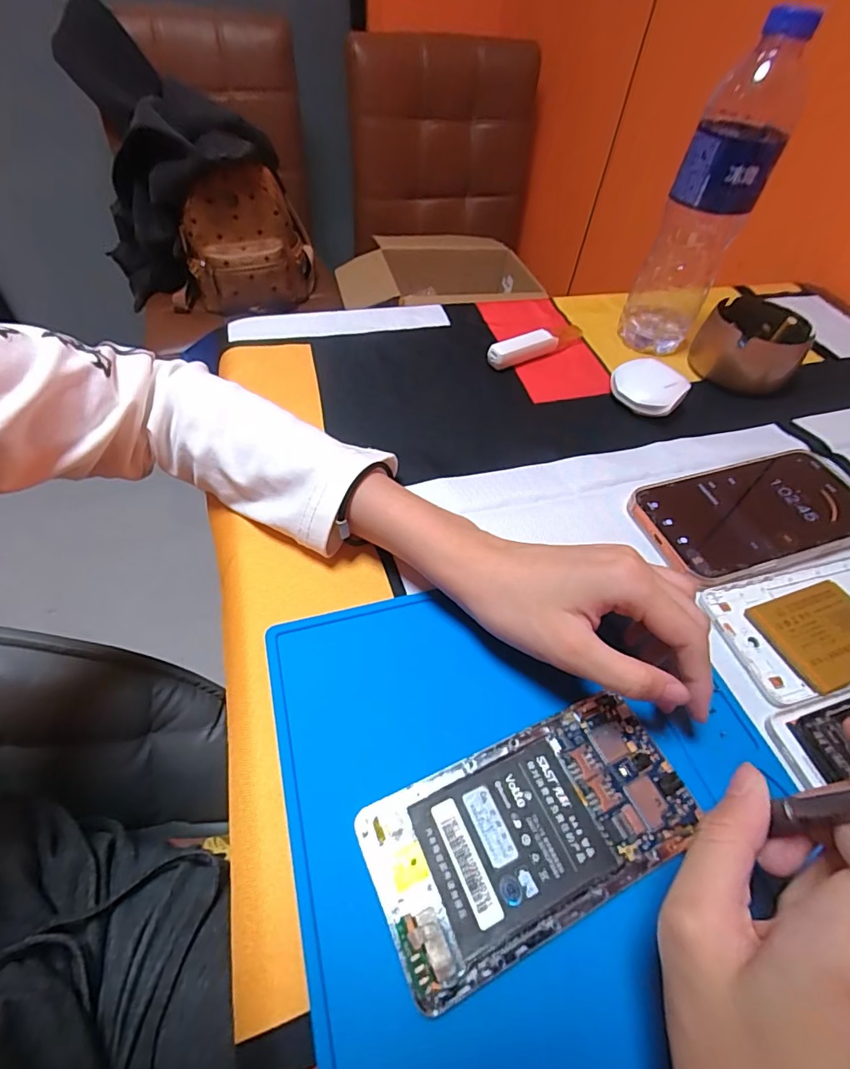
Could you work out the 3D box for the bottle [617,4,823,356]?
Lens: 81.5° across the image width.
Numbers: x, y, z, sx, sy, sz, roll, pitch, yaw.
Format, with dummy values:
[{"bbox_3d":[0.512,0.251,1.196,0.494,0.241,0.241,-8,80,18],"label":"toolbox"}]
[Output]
[{"bbox_3d":[0.223,-0.255,0.395,0.060,0.218,0.056,25,53,14],"label":"bottle"}]

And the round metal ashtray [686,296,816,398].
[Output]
[{"bbox_3d":[0.284,-0.166,0.435,0.084,0.048,0.076,31,55,18],"label":"round metal ashtray"}]

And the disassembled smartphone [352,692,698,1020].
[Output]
[{"bbox_3d":[0.047,0.126,0.214,0.138,0.010,0.070,-18,55,-19],"label":"disassembled smartphone"}]

